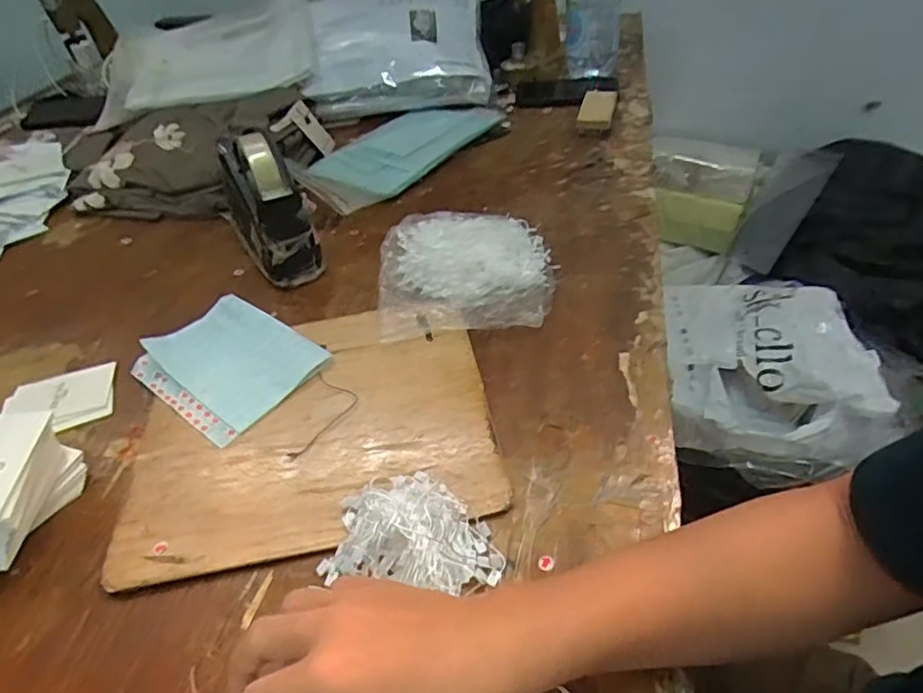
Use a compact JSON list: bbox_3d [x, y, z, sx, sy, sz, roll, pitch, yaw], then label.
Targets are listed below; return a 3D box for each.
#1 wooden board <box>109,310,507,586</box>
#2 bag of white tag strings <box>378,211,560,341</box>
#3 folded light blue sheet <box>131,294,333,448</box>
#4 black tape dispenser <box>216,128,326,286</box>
[{"bbox_3d":[-0.124,0.061,0.496,0.282,0.009,0.233,-10,44,-5],"label":"wooden board"},{"bbox_3d":[0.005,-0.077,0.607,0.172,0.033,0.164,-4,43,2],"label":"bag of white tag strings"},{"bbox_3d":[-0.216,0.012,0.554,0.150,0.014,0.125,28,53,30],"label":"folded light blue sheet"},{"bbox_3d":[-0.219,-0.163,0.670,0.076,0.113,0.189,-23,46,-17],"label":"black tape dispenser"}]

